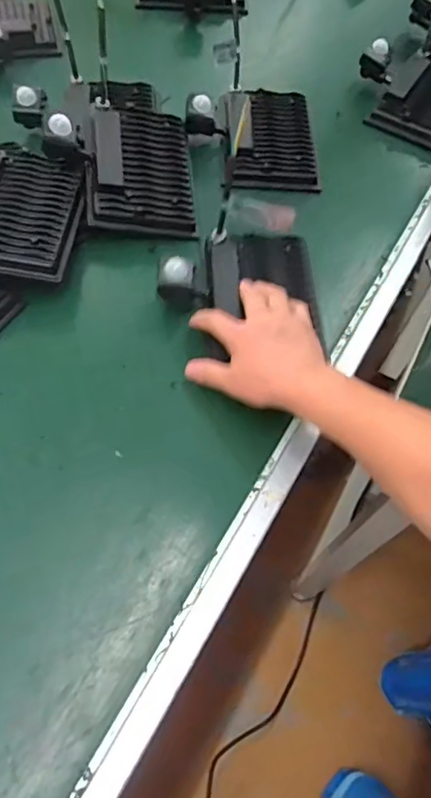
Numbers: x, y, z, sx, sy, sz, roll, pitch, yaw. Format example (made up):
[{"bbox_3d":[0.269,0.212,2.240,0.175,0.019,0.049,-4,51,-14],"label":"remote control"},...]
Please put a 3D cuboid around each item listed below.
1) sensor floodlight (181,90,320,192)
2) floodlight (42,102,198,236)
[{"bbox_3d":[0.047,-0.345,0.726,0.167,0.073,0.195,2,61,-4],"label":"sensor floodlight"},{"bbox_3d":[-0.107,-0.283,0.638,0.161,0.085,0.170,-4,62,-7],"label":"floodlight"}]

